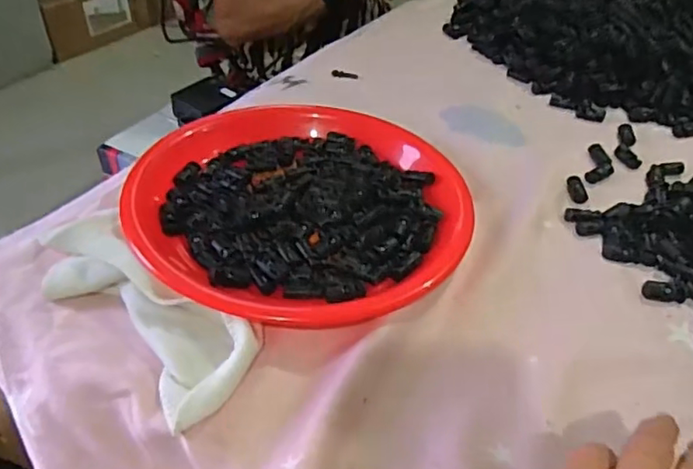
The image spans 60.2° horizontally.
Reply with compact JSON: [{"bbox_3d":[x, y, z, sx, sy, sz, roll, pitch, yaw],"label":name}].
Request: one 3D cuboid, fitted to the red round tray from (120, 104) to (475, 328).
[{"bbox_3d":[-0.036,-0.034,0.479,0.252,0.029,0.245,1,42,-1],"label":"red round tray"}]

